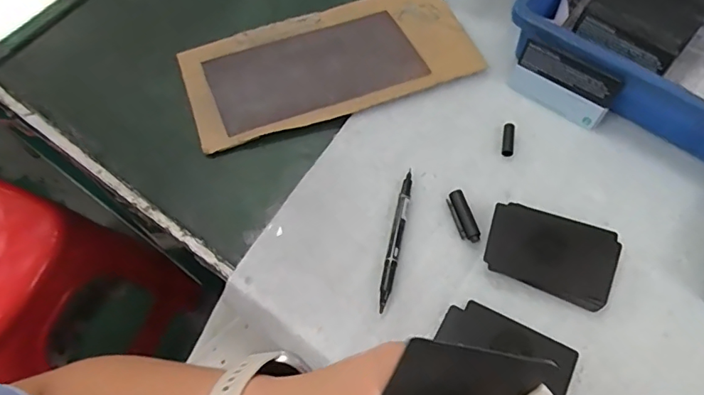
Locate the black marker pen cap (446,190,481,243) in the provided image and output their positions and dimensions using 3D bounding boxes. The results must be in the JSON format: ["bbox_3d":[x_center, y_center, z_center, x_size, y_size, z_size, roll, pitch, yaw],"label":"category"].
[{"bbox_3d":[0.092,0.016,0.409,0.014,0.012,0.045,-16,64,-5],"label":"black marker pen cap"}]

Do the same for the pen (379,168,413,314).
[{"bbox_3d":[0.036,0.033,0.404,0.010,0.011,0.122,10,65,8],"label":"pen"}]

